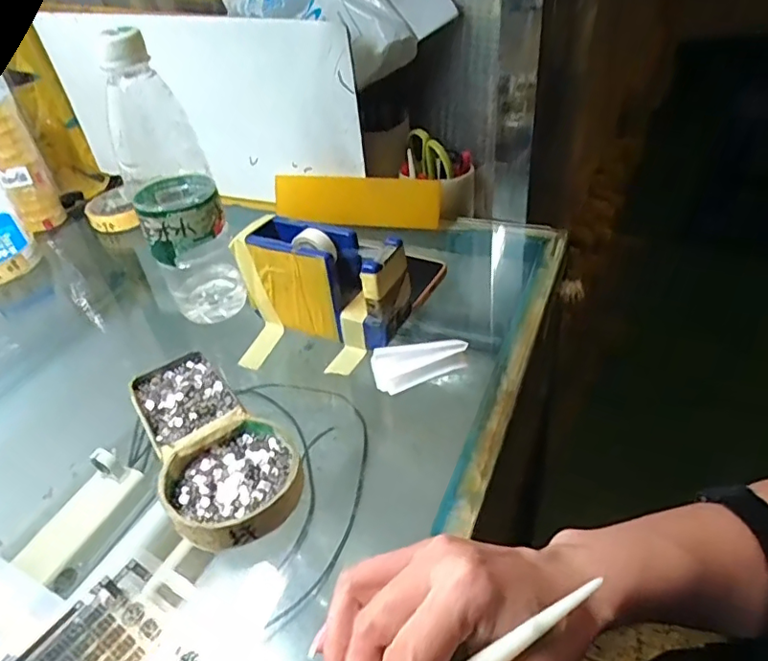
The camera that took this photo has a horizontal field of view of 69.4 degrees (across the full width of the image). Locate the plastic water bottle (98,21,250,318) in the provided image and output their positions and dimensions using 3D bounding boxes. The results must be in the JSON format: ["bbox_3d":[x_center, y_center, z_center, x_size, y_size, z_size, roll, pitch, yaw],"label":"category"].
[{"bbox_3d":[-0.163,-0.105,0.437,0.063,0.222,0.068,-18,40,-12],"label":"plastic water bottle"}]

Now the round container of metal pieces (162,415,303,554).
[{"bbox_3d":[-0.089,0.090,0.336,0.079,0.017,0.079,-5,39,4],"label":"round container of metal pieces"}]

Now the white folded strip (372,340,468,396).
[{"bbox_3d":[0.026,0.025,0.400,0.068,0.031,0.007,-7,4,-1],"label":"white folded strip"}]

